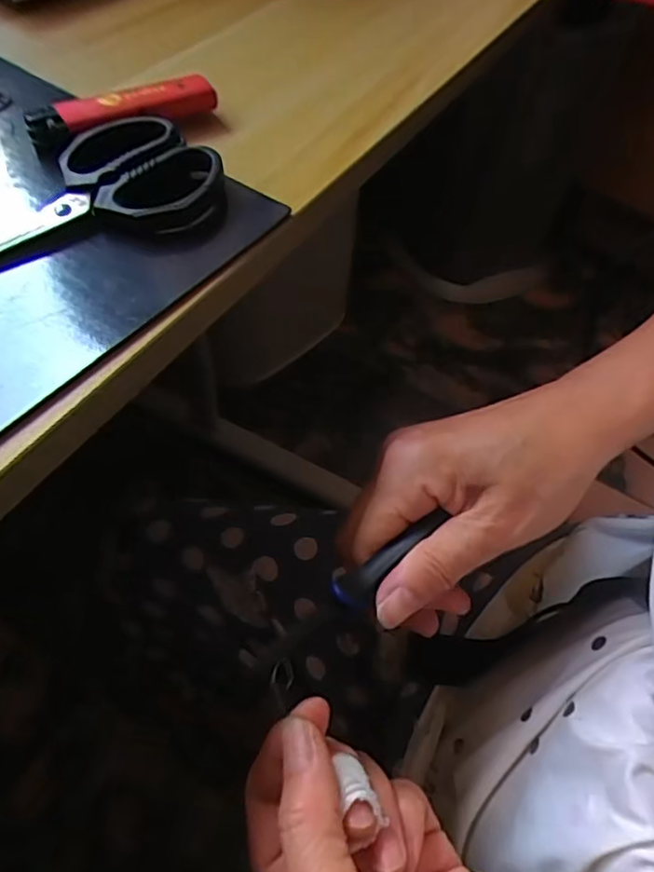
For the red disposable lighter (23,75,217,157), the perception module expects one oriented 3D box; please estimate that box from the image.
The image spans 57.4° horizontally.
[{"bbox_3d":[-0.083,-0.133,0.243,0.078,0.009,0.017,-30,61,-23],"label":"red disposable lighter"}]

